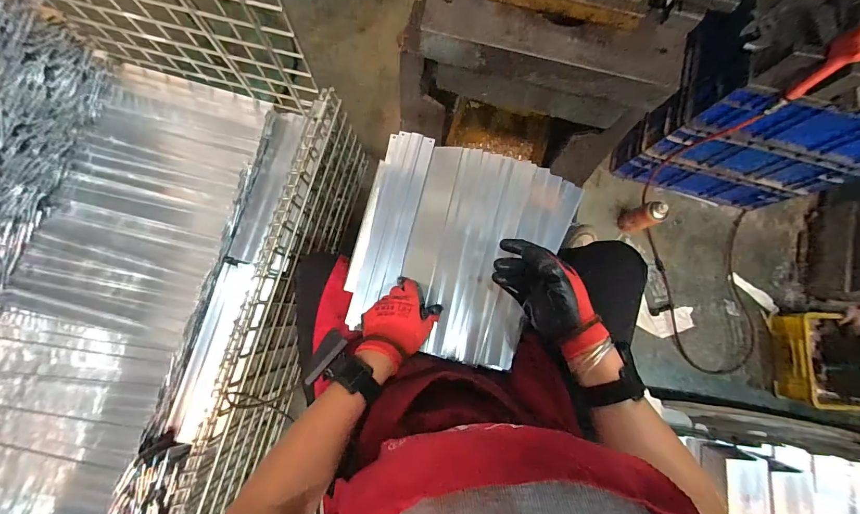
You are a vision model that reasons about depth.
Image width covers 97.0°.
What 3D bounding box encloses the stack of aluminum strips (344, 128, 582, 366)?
[{"bbox_3d":[0.048,-0.015,0.602,0.323,0.045,0.325,15,81,1],"label":"stack of aluminum strips"}]

